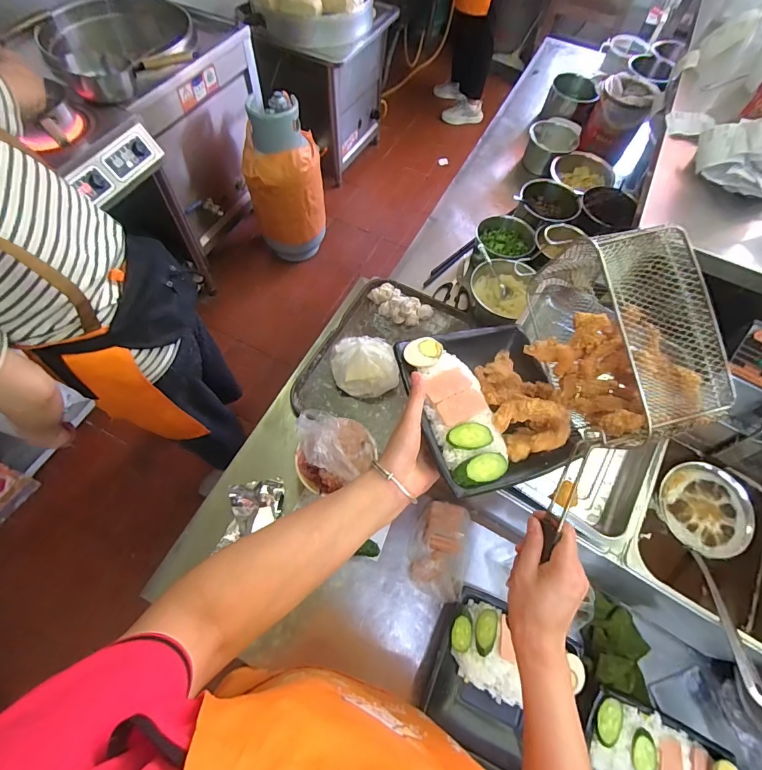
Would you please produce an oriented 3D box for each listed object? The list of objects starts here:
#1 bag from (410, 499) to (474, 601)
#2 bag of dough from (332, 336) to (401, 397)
[{"bbox_3d":[0.104,0.289,0.712,0.099,0.055,0.153,16,64,5],"label":"bag"},{"bbox_3d":[-0.032,-0.040,0.845,0.133,0.081,0.122,-18,66,-11],"label":"bag of dough"}]

